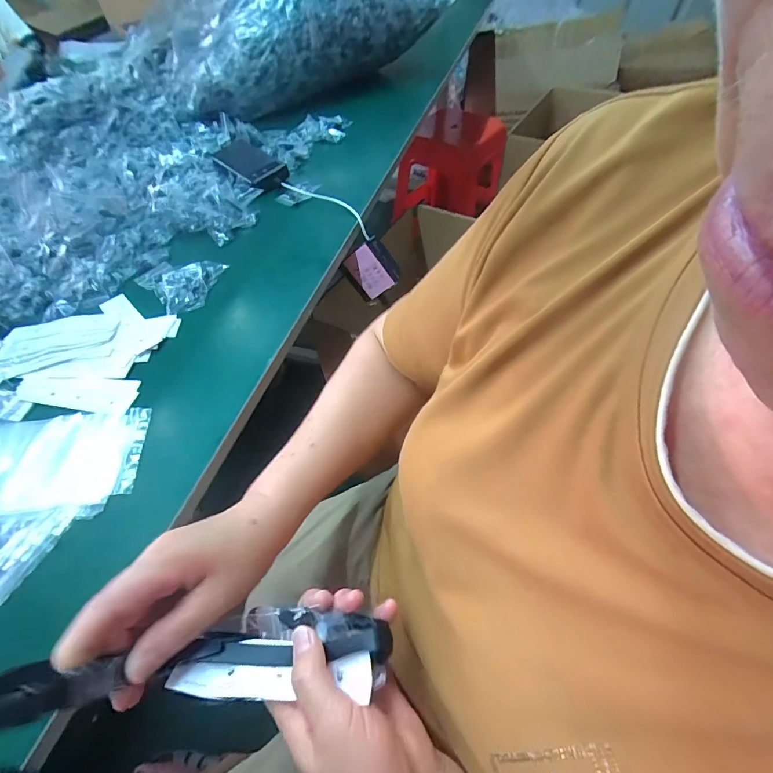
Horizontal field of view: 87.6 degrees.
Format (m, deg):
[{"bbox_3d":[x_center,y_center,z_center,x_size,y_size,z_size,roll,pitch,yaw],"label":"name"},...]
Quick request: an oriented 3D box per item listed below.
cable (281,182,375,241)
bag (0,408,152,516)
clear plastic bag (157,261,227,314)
[{"bbox_3d":[-0.095,-0.301,0.660,0.035,0.014,0.211,-39,63,-24],"label":"cable"},{"bbox_3d":[-0.368,0.076,0.399,0.240,0.007,0.102,-5,54,-4],"label":"bag"},{"bbox_3d":[-0.262,-0.141,0.544,0.092,0.023,0.076,-32,59,-19],"label":"clear plastic bag"}]

